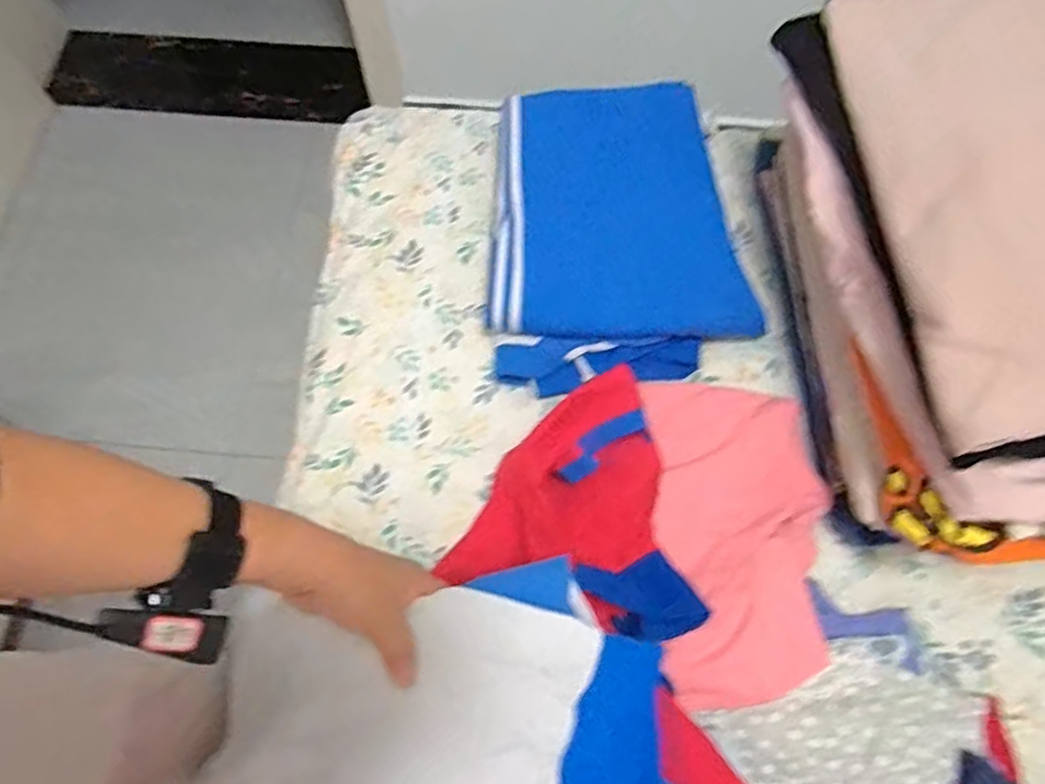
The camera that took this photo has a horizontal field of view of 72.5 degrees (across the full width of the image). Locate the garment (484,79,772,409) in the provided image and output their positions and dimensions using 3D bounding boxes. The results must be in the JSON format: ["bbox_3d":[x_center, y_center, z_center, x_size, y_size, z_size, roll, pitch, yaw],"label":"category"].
[{"bbox_3d":[0.108,-0.185,0.822,0.280,0.052,0.350,-2,86,6],"label":"garment"}]

